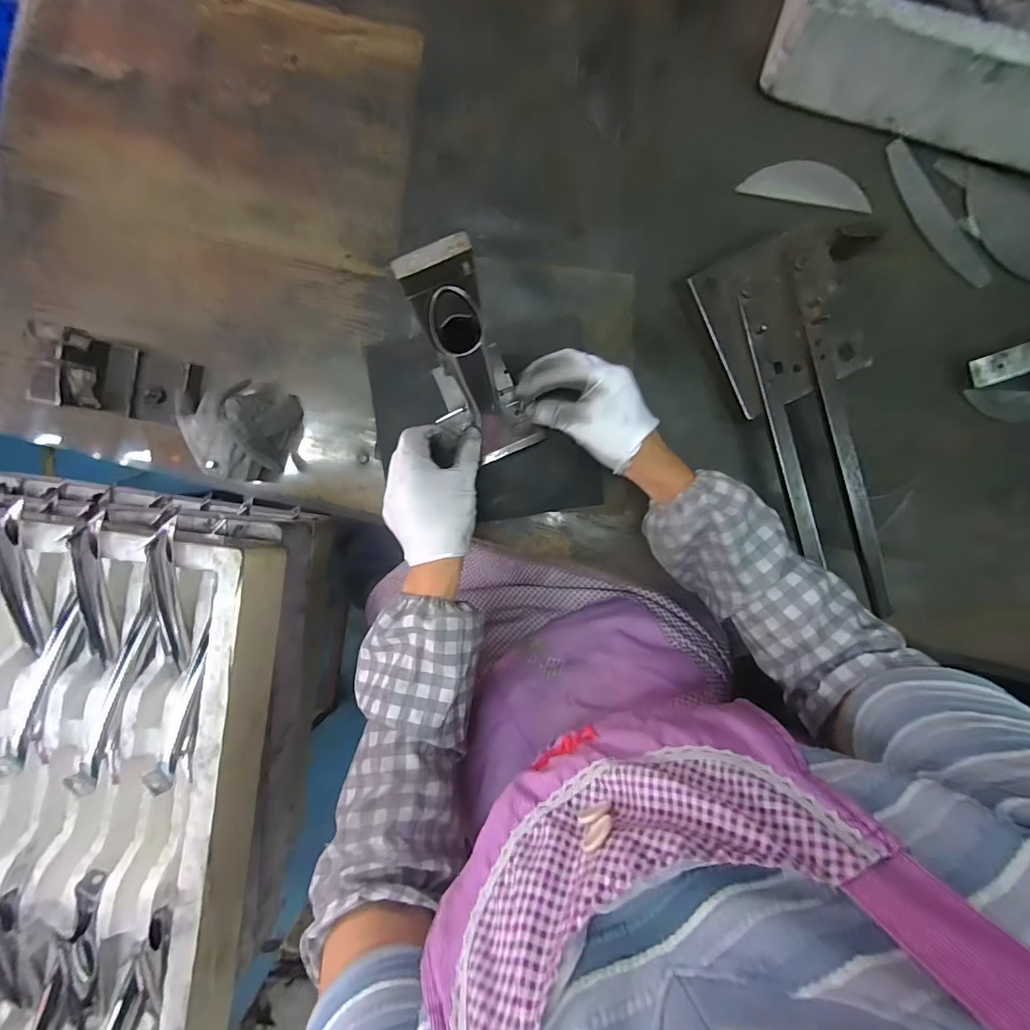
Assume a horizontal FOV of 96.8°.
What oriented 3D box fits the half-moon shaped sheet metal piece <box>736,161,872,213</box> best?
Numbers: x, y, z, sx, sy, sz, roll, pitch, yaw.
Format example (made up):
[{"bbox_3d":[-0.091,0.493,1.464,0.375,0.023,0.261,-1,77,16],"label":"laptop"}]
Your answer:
[{"bbox_3d":[0.268,-0.303,0.417,0.119,0.006,0.042,9,93,-1],"label":"half-moon shaped sheet metal piece"}]

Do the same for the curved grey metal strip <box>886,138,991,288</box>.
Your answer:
[{"bbox_3d":[0.386,-0.274,0.421,0.036,0.005,0.152,-34,92,0],"label":"curved grey metal strip"}]

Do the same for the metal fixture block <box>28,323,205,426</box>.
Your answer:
[{"bbox_3d":[-0.347,-0.118,0.403,0.100,0.071,0.065,10,93,-1],"label":"metal fixture block"}]

